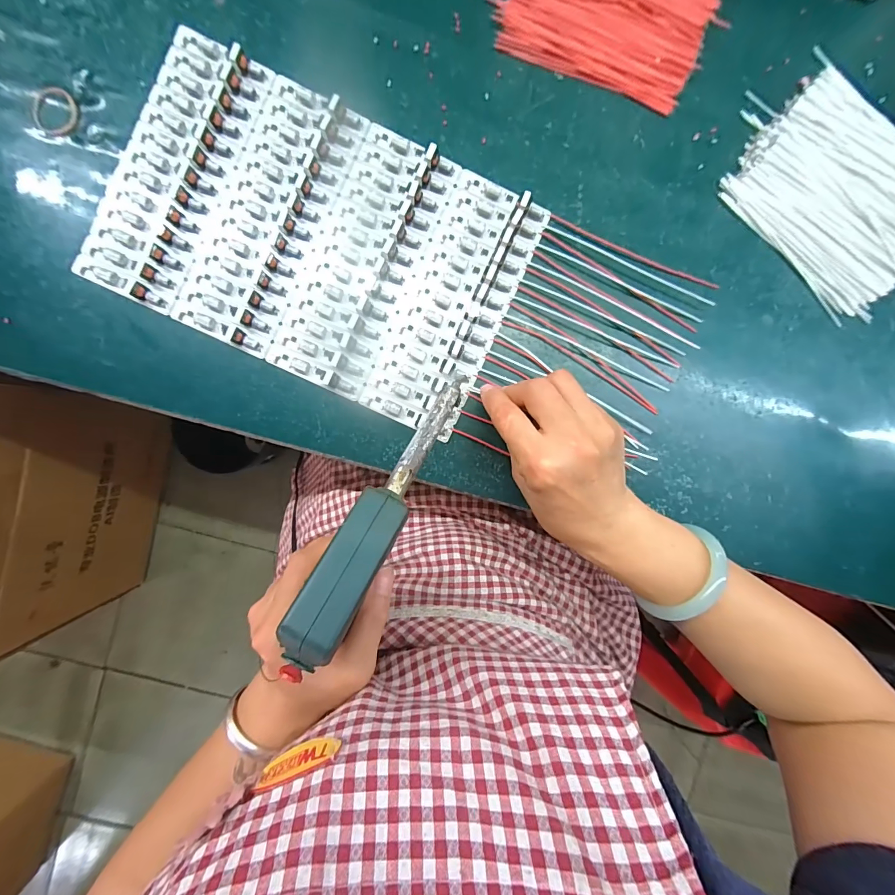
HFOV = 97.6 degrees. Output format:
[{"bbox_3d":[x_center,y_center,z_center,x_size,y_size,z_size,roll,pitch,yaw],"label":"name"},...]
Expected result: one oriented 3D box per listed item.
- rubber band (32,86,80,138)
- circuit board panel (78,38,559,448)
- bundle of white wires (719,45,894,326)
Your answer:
[{"bbox_3d":[-0.273,-0.234,0.274,0.032,0.007,0.032,29,91,-3],"label":"rubber band"},{"bbox_3d":[-0.092,-0.150,0.288,0.290,0.012,0.186,24,91,-3],"label":"circuit board panel"},{"bbox_3d":[0.289,-0.188,0.289,0.104,0.029,0.166,-43,94,0],"label":"bundle of white wires"}]

